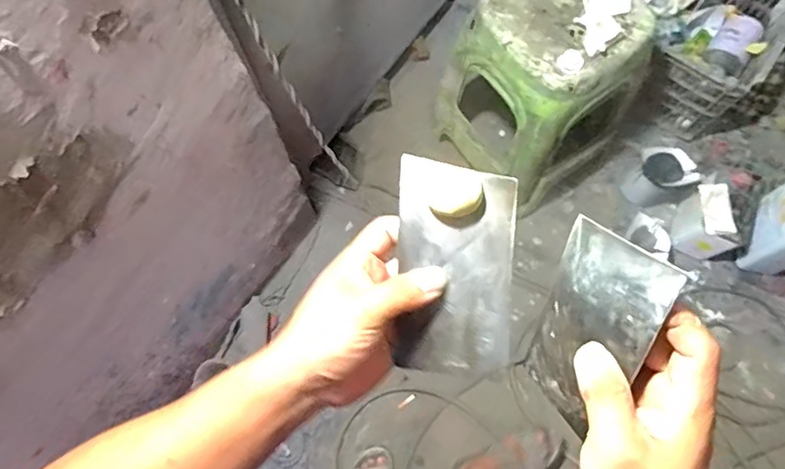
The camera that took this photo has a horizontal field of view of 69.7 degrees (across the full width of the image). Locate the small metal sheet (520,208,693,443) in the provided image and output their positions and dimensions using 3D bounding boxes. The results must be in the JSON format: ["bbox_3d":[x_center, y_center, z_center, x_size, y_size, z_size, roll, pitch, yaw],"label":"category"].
[{"bbox_3d":[0.115,0.056,0.327,0.004,0.128,0.072,-8,36,-24],"label":"small metal sheet"}]

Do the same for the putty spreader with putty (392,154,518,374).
[{"bbox_3d":[0.039,0.022,0.356,0.072,0.008,0.133,4,97,17],"label":"putty spreader with putty"}]

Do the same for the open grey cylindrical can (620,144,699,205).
[{"bbox_3d":[0.666,-0.144,1.417,0.110,0.145,0.120,-32,75,-8],"label":"open grey cylindrical can"}]

